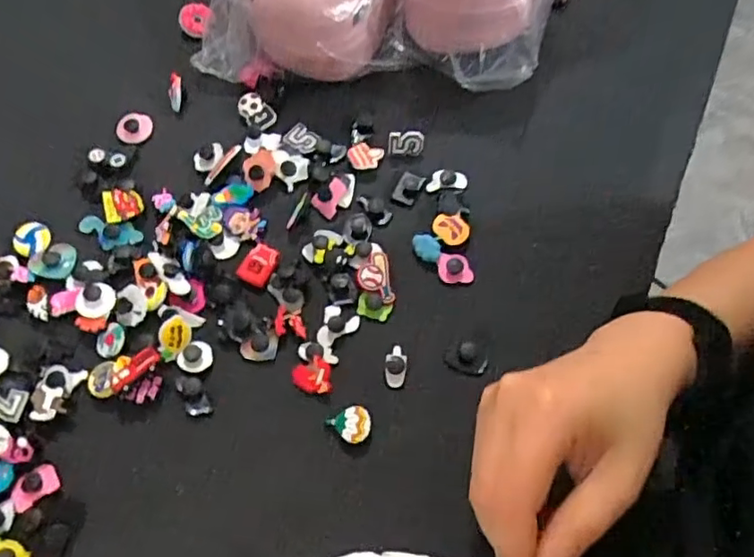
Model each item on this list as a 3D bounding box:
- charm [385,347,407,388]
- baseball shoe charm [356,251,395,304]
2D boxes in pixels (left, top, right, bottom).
[{"bbox_3d":[0.012,0.055,0.377,0.013,0.008,0.025,7,66,4],"label":"charm"},{"bbox_3d":[-0.002,0.000,0.401,0.023,0.008,0.035,-8,66,-3],"label":"baseball shoe charm"}]

